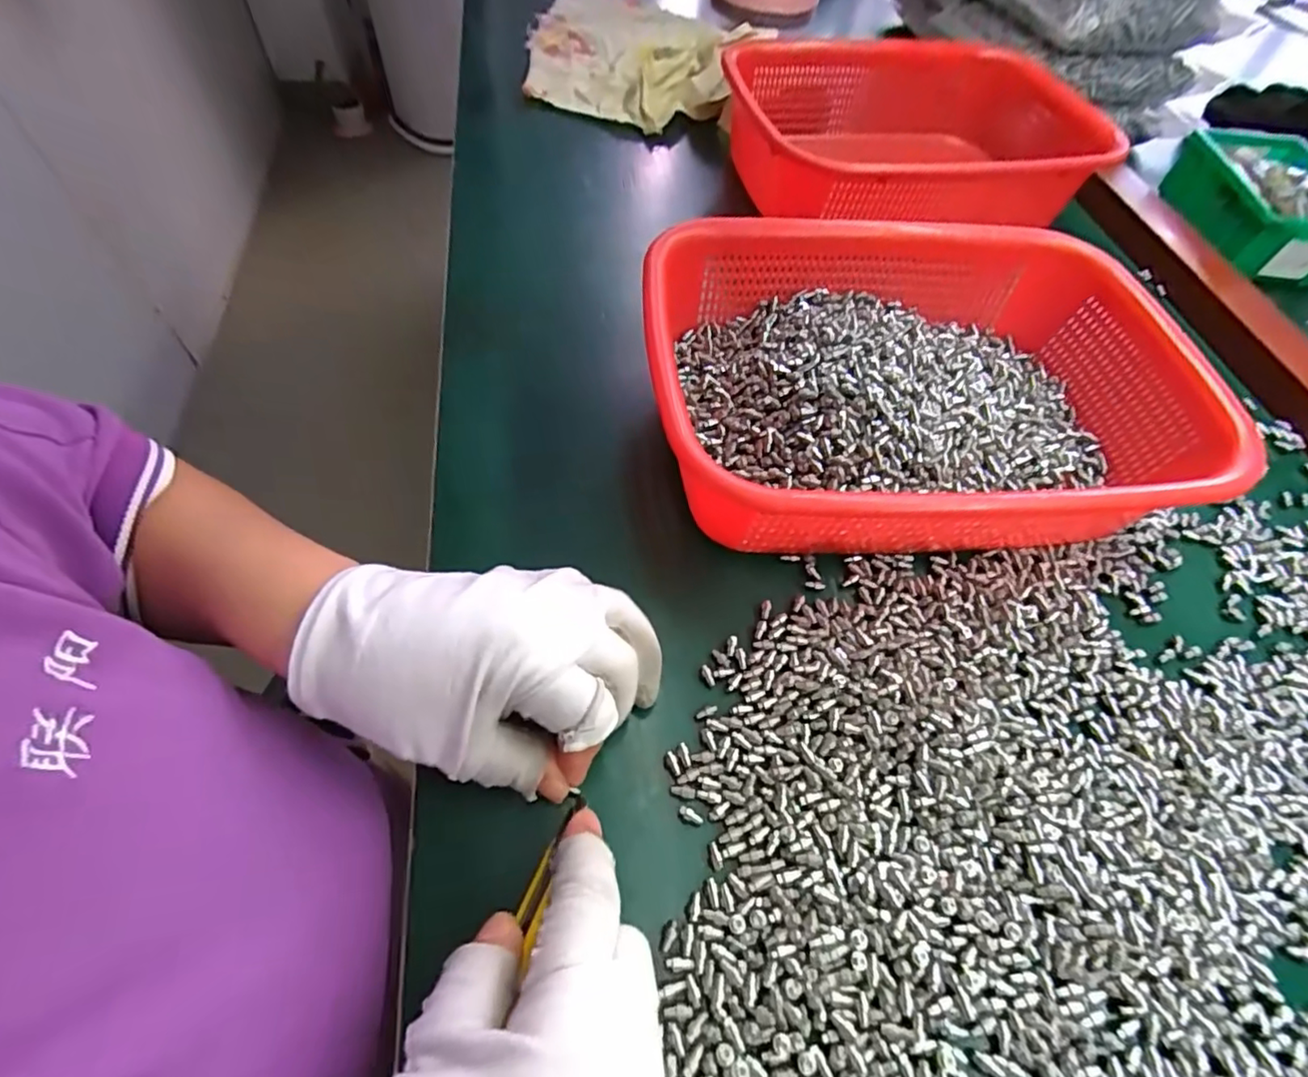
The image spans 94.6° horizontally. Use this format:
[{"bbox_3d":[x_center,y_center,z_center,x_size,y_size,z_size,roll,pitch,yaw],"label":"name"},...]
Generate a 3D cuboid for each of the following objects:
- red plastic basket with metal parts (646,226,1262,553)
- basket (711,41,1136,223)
[{"bbox_3d":[0.138,-0.084,0.335,0.278,0.076,0.207,-4,57,-6],"label":"red plastic basket with metal parts"},{"bbox_3d":[0.221,-0.329,0.509,0.296,0.078,0.226,-5,58,-7],"label":"basket"}]

